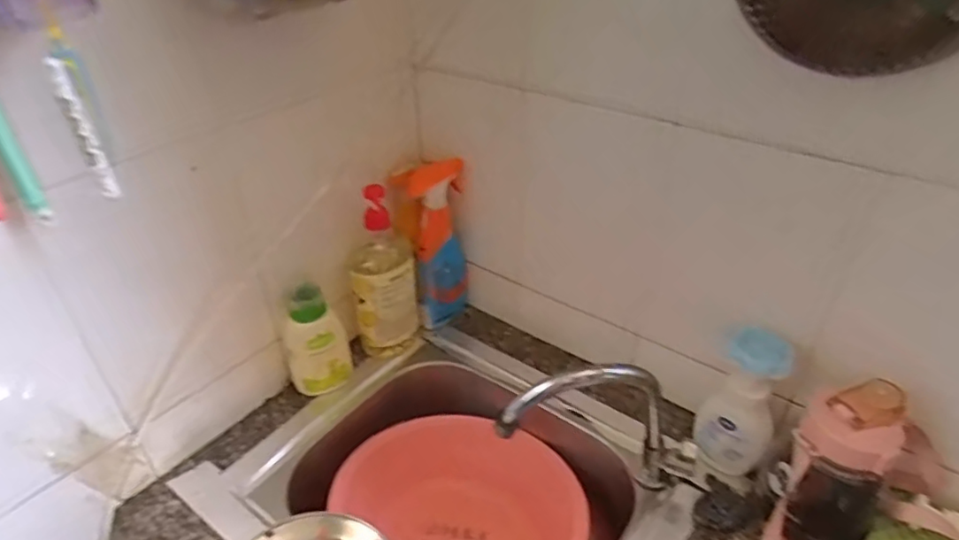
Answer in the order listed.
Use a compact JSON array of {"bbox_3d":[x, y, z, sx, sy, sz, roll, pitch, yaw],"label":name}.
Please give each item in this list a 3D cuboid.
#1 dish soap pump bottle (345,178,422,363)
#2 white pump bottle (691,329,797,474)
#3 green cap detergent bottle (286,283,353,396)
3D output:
[{"bbox_3d":[-0.135,0.006,0.820,0.089,0.248,0.082,-7,35,-8],"label":"dish soap pump bottle"},{"bbox_3d":[0.295,0.148,0.667,0.073,0.173,0.056,14,37,21],"label":"white pump bottle"},{"bbox_3d":[-0.217,0.092,0.784,0.075,0.162,0.038,-4,35,-4],"label":"green cap detergent bottle"}]

